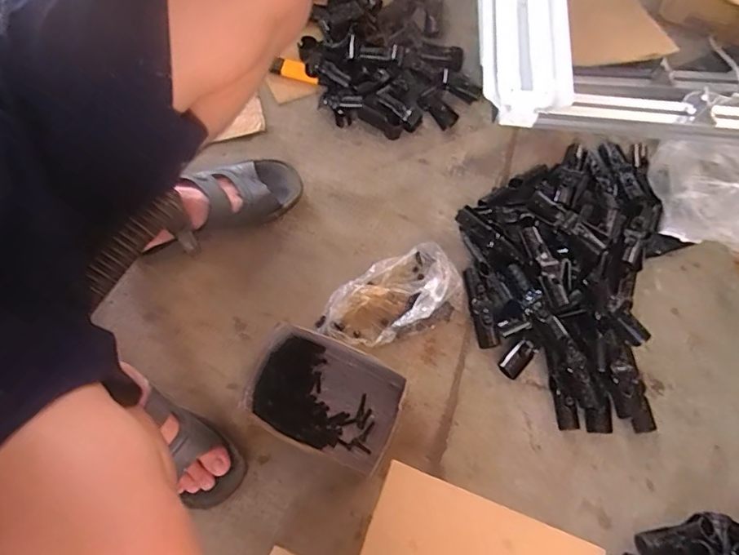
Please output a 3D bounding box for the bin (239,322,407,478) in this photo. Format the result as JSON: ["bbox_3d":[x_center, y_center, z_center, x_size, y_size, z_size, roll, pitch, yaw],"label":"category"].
[{"bbox_3d":[-0.062,0.163,0.682,0.206,0.072,0.144,24,71,5],"label":"bin"}]

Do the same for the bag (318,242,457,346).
[{"bbox_3d":[0.033,0.034,0.747,0.217,0.040,0.117,-30,75,-13],"label":"bag"}]

